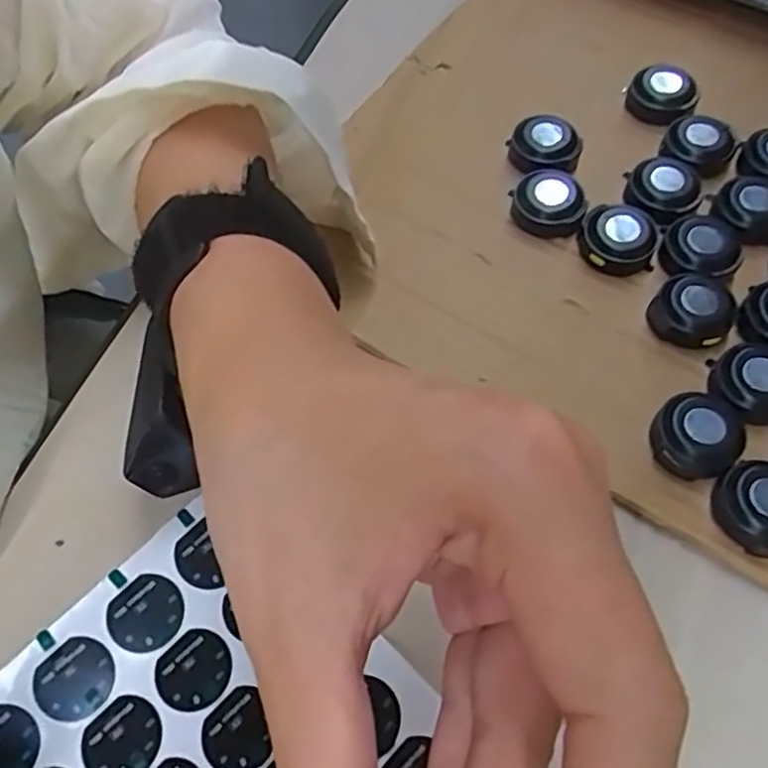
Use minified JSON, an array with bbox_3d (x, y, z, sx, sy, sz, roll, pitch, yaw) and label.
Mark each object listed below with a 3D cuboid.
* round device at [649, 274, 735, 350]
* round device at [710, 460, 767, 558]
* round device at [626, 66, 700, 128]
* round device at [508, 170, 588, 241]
[{"bbox_3d":[0.122,-0.030,0.265,0.029,0.010,0.032,40,71,21],"label":"round device"},{"bbox_3d":[0.127,0.041,0.228,0.028,0.013,0.029,-1,62,2],"label":"round device"},{"bbox_3d":[0.130,-0.134,0.317,0.030,0.013,0.027,13,63,10],"label":"round device"},{"bbox_3d":[0.070,-0.078,0.293,0.031,0.014,0.027,20,65,13],"label":"round device"}]

